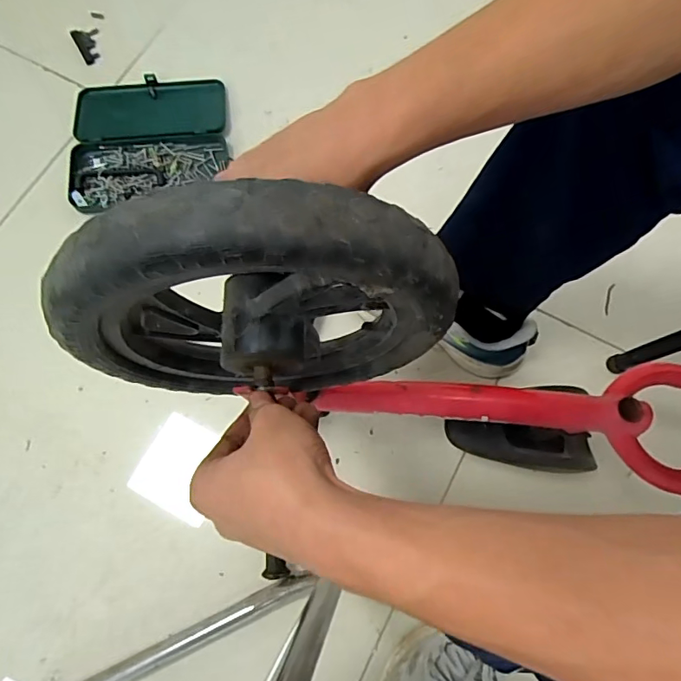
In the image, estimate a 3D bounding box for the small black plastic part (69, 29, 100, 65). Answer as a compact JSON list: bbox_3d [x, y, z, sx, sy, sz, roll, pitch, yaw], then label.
[{"bbox_3d":[-0.440,-0.520,0.886,0.044,0.008,0.077,-28,76,-8],"label":"small black plastic part"}]

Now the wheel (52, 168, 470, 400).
[{"bbox_3d":[-0.050,-0.014,0.333,0.233,0.220,0.065,-6,74,-2],"label":"wheel"}]

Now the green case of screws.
[{"bbox_3d":[-0.311,-0.326,0.830,0.253,0.034,0.242,-10,74,-3],"label":"green case of screws"}]

